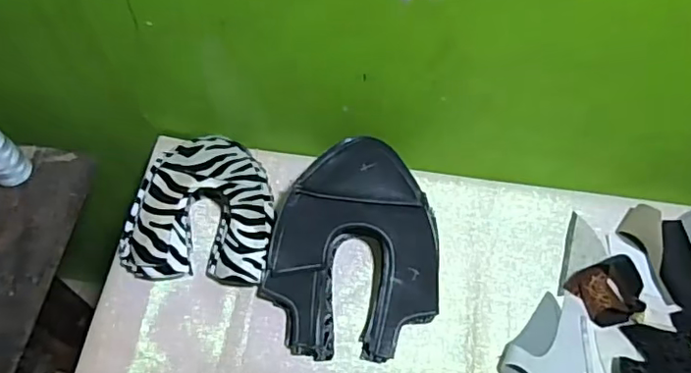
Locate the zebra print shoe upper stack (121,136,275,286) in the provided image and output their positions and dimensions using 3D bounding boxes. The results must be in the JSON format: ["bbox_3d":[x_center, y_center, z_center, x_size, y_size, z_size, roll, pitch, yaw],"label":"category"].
[{"bbox_3d":[-0.166,0.023,0.678,0.163,0.073,0.180,3,62,-1],"label":"zebra print shoe upper stack"}]

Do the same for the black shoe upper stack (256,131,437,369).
[{"bbox_3d":[0.010,0.070,0.643,0.197,0.099,0.224,-1,62,-3],"label":"black shoe upper stack"}]

